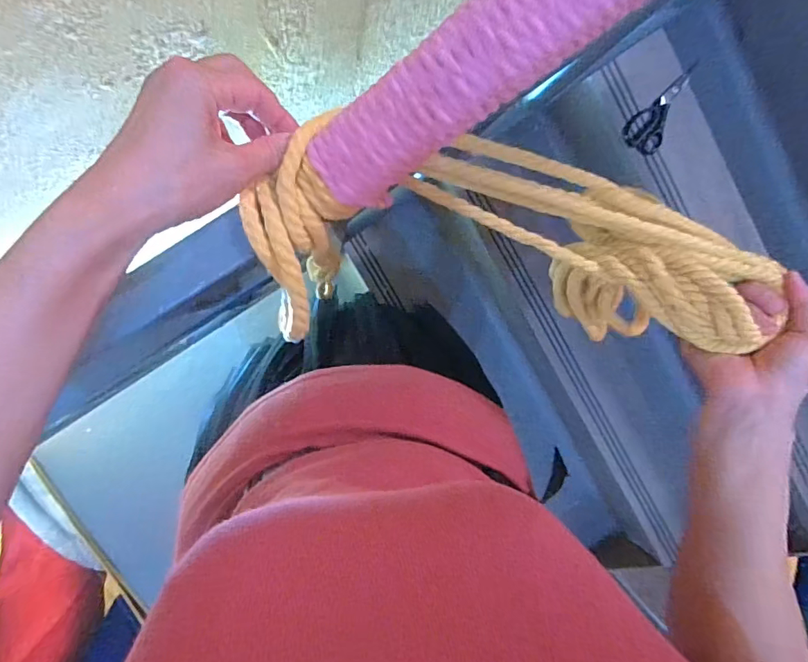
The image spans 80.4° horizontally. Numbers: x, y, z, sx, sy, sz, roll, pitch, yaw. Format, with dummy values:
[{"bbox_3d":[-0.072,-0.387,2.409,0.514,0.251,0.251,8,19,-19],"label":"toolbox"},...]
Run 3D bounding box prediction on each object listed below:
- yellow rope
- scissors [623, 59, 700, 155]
[{"bbox_3d":[0.083,-0.071,0.399,0.396,0.163,0.141,7,95,-13],"label":"yellow rope"},{"bbox_3d":[0.450,-0.371,0.817,0.164,0.013,0.070,-43,100,-1],"label":"scissors"}]

